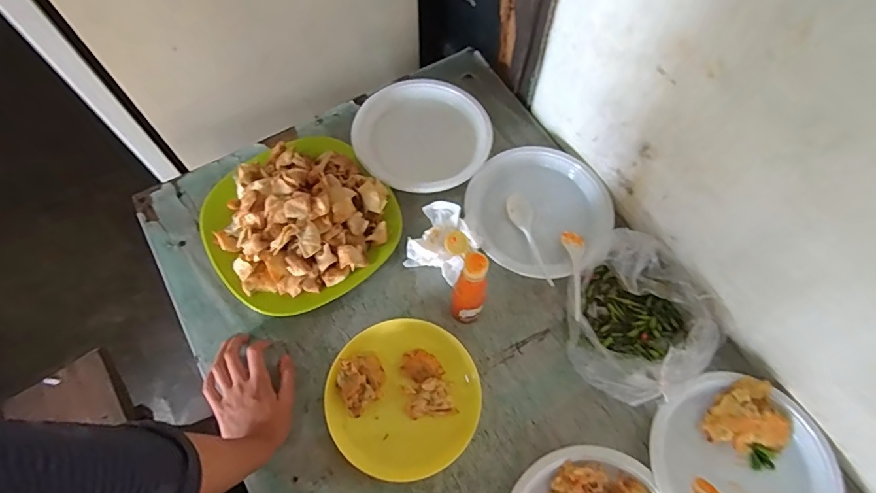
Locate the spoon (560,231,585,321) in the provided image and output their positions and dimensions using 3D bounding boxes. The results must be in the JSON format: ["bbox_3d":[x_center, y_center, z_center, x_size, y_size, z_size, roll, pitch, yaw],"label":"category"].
[{"bbox_3d":[0.179,0.037,0.621,0.031,0.014,0.133,8,52,2],"label":"spoon"}]

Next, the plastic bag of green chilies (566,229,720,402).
[{"bbox_3d":[0.250,0.091,0.596,0.201,0.057,0.176,-41,75,-16],"label":"plastic bag of green chilies"}]

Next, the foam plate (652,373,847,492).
[{"bbox_3d":[0.356,0.255,0.549,0.210,0.021,0.202,1,68,-2],"label":"foam plate"}]

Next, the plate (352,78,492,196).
[{"bbox_3d":[-0.022,-0.170,0.709,0.198,0.019,0.196,1,68,-2],"label":"plate"}]

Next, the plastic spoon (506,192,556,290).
[{"bbox_3d":[0.135,-0.014,0.657,0.032,0.017,0.144,-20,70,-9],"label":"plastic spoon"}]

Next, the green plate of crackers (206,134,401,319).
[{"bbox_3d":[-0.184,-0.042,0.616,0.232,0.091,0.223,1,68,-2],"label":"green plate of crackers"}]

